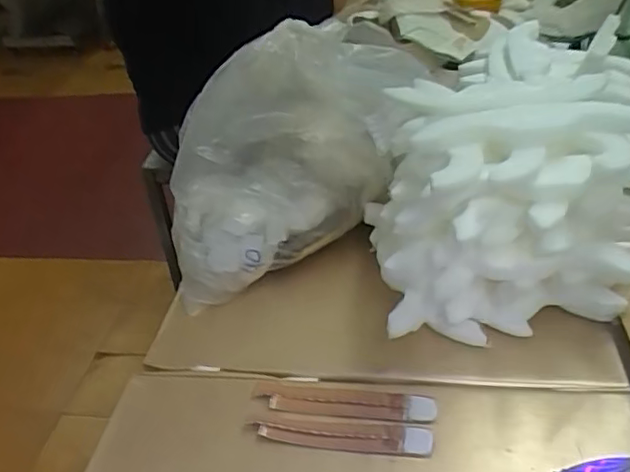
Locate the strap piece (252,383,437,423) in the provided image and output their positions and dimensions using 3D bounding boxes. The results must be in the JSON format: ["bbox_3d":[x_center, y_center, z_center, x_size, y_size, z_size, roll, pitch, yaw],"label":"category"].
[{"bbox_3d":[0.023,0.140,0.502,0.153,0.009,0.029,2,37,11],"label":"strap piece"}]

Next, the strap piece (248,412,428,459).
[{"bbox_3d":[0.020,0.158,0.475,0.143,0.005,0.027,3,37,12],"label":"strap piece"}]

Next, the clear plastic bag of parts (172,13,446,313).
[{"bbox_3d":[-0.012,-0.082,0.635,0.304,0.232,0.113,-14,37,-12],"label":"clear plastic bag of parts"}]

